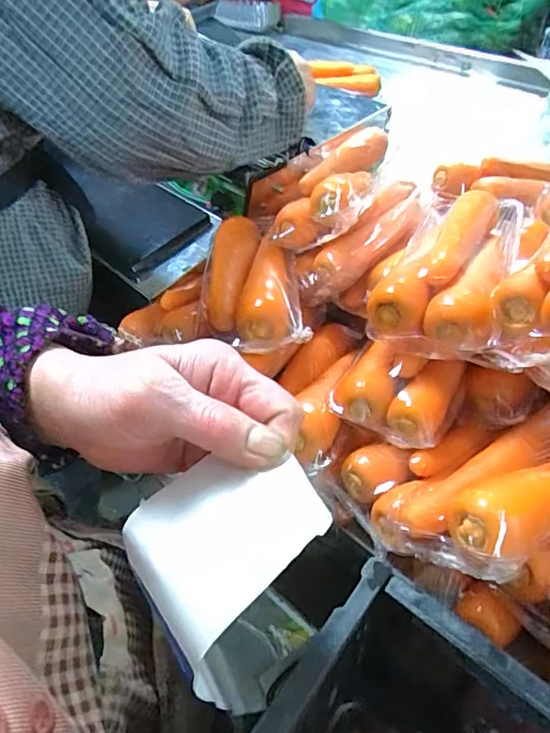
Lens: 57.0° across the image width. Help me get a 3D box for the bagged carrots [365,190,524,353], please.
[{"bbox_3d":[0.139,-0.083,0.410,0.093,0.062,0.144,19,54,18],"label":"bagged carrots"}]

